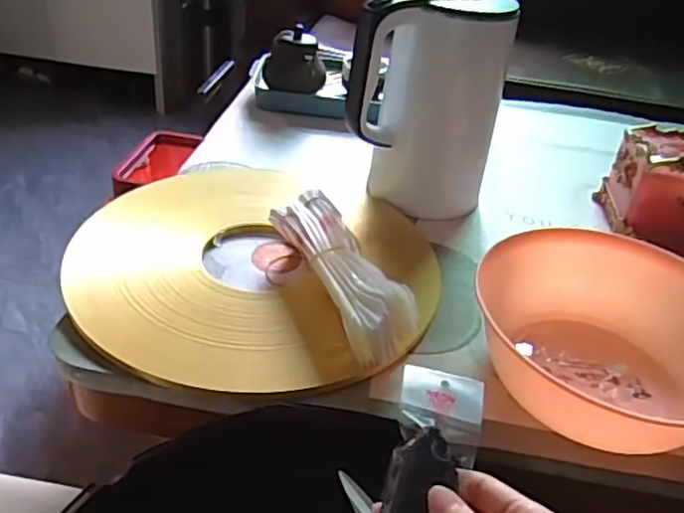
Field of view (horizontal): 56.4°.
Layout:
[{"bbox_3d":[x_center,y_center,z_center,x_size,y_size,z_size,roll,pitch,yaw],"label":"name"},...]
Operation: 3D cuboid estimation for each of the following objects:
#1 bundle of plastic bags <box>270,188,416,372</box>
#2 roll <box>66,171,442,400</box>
[{"bbox_3d":[-0.002,0.015,0.624,0.078,0.072,0.220,-9,38,-21],"label":"bundle of plastic bags"},{"bbox_3d":[-0.087,0.000,0.677,0.370,0.022,0.359,5,35,-3],"label":"roll"}]

